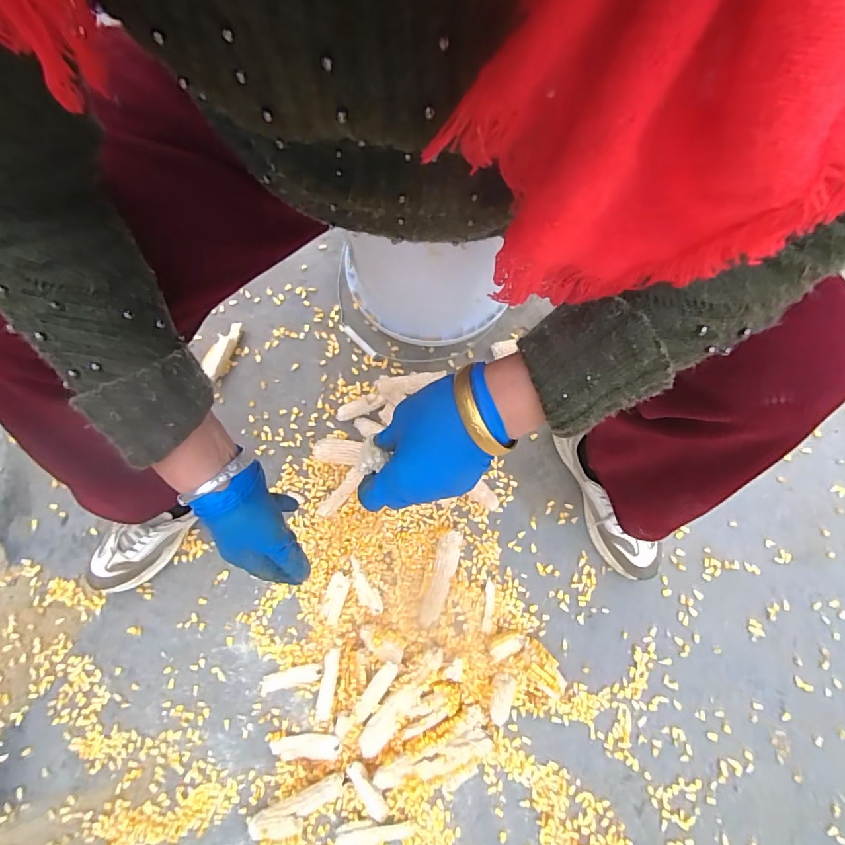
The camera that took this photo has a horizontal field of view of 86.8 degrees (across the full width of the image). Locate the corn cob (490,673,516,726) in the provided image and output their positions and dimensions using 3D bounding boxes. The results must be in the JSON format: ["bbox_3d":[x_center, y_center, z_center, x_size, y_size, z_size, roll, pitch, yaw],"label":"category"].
[{"bbox_3d":[0.113,0.395,0.639,0.032,0.025,0.063,10,77,4],"label":"corn cob"}]

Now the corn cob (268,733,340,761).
[{"bbox_3d":[-0.166,0.463,0.639,0.102,0.032,0.030,-3,76,0],"label":"corn cob"}]

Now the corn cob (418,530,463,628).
[{"bbox_3d":[0.027,0.238,0.677,0.033,0.036,0.145,16,77,5],"label":"corn cob"}]

